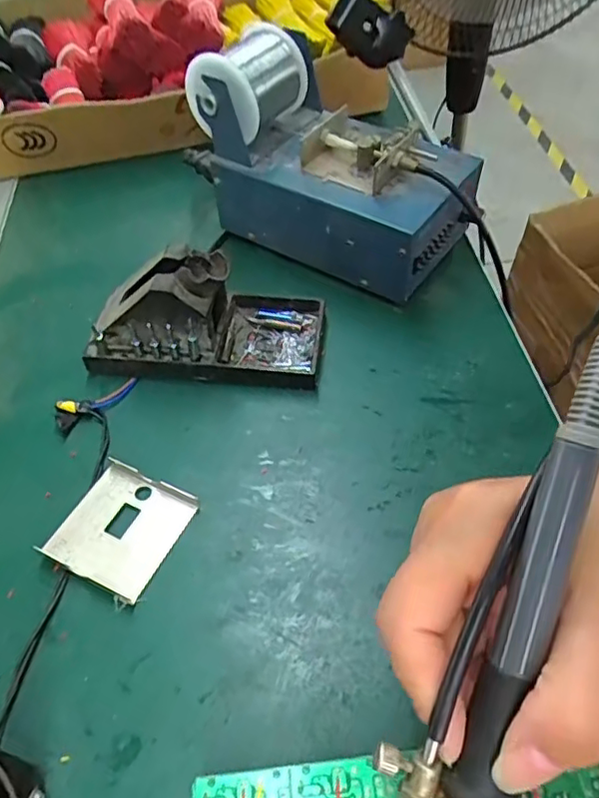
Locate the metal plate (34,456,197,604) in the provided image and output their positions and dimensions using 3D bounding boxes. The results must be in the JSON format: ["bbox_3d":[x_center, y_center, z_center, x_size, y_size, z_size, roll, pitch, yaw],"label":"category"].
[{"bbox_3d":[-0.103,0.074,0.352,0.063,0.011,0.070,19,52,17],"label":"metal plate"}]

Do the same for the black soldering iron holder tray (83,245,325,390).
[{"bbox_3d":[-0.065,-0.064,0.421,0.158,0.071,0.079,5,50,6],"label":"black soldering iron holder tray"}]

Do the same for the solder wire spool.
[{"bbox_3d":[-0.040,-0.246,0.481,0.067,0.067,0.096,21,53,18],"label":"solder wire spool"}]

